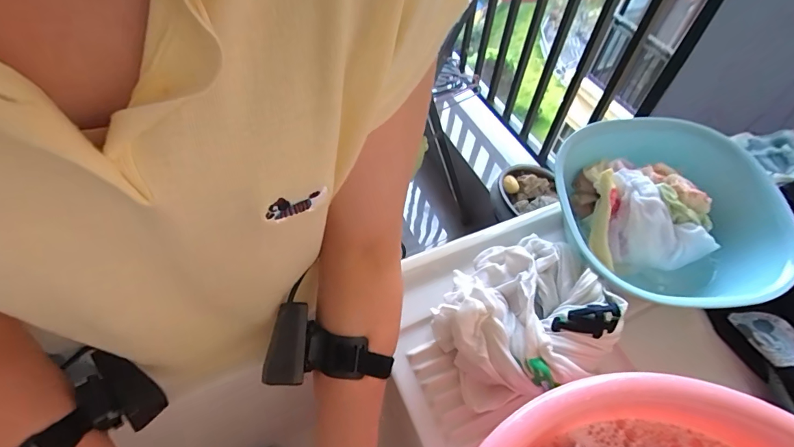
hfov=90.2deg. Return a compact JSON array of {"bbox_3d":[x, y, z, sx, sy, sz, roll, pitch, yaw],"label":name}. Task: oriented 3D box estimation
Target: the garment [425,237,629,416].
[{"bbox_3d":[0.126,0.093,0.413,0.161,0.082,0.151,-11,54,-11],"label":"garment"}]

